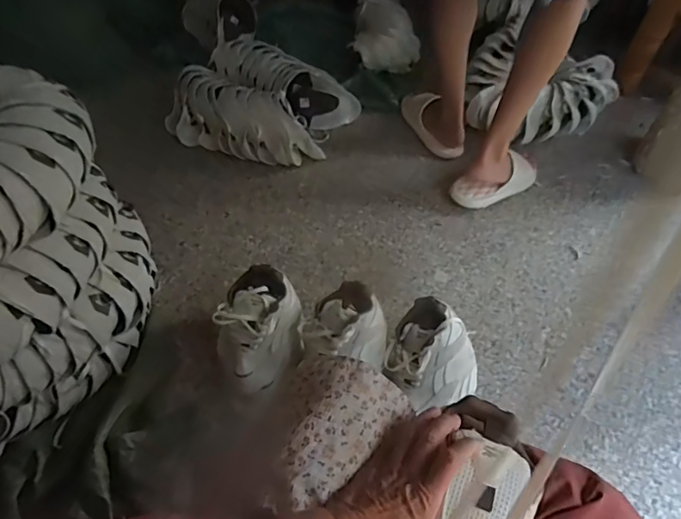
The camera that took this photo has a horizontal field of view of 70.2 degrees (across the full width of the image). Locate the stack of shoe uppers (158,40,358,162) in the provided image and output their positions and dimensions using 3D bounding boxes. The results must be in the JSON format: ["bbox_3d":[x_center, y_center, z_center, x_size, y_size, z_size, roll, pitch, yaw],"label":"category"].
[{"bbox_3d":[-0.224,-0.449,1.347,0.432,0.116,0.357,25,57,15],"label":"stack of shoe uppers"}]

